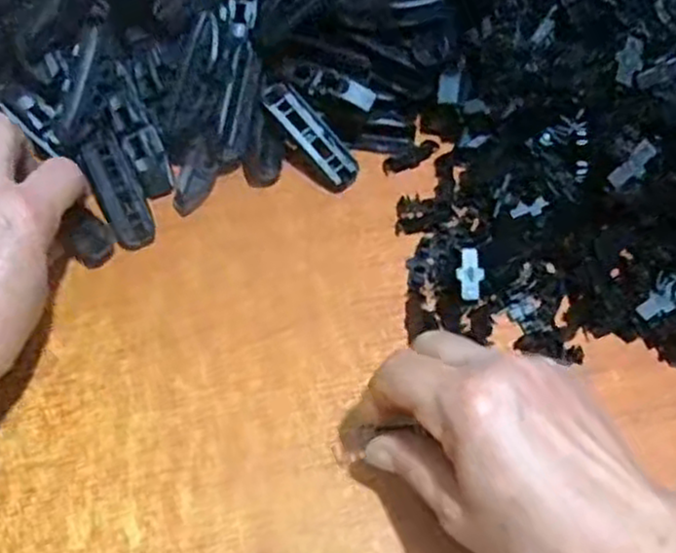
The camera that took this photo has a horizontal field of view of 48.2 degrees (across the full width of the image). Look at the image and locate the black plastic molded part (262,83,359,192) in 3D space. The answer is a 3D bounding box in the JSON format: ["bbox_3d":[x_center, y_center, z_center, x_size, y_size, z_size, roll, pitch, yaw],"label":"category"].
[{"bbox_3d":[-0.018,-0.082,0.451,0.026,0.017,0.073,-38,90,-16],"label":"black plastic molded part"}]

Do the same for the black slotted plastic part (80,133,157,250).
[{"bbox_3d":[-0.126,-0.048,0.436,0.026,0.010,0.068,-24,83,-10],"label":"black slotted plastic part"}]

